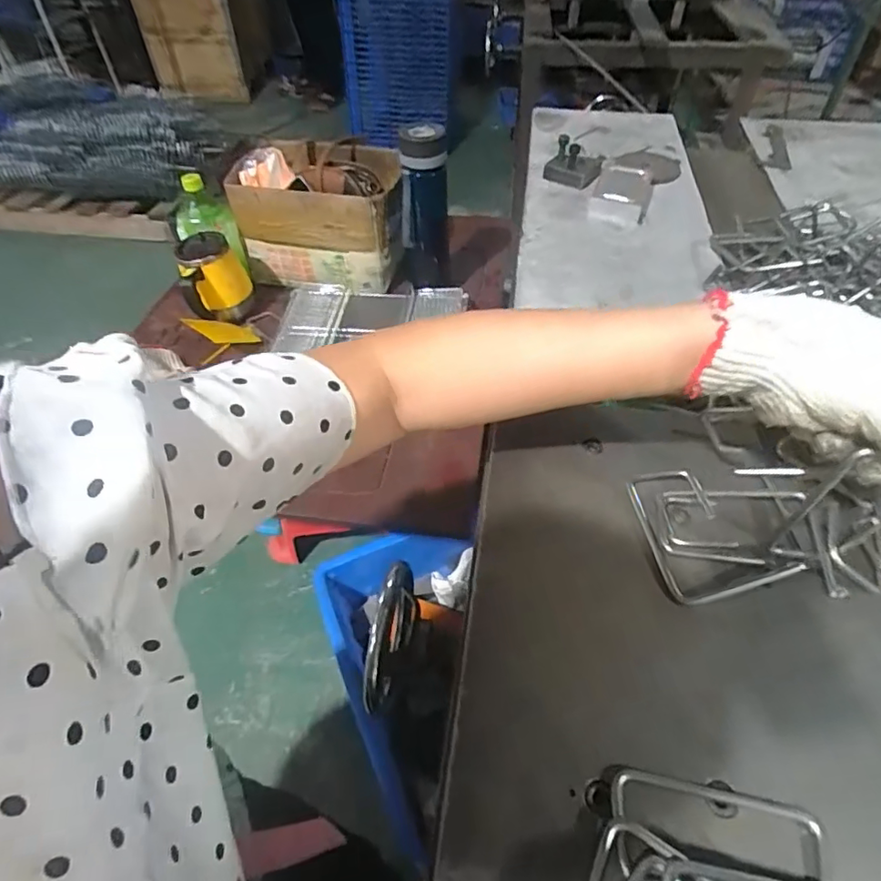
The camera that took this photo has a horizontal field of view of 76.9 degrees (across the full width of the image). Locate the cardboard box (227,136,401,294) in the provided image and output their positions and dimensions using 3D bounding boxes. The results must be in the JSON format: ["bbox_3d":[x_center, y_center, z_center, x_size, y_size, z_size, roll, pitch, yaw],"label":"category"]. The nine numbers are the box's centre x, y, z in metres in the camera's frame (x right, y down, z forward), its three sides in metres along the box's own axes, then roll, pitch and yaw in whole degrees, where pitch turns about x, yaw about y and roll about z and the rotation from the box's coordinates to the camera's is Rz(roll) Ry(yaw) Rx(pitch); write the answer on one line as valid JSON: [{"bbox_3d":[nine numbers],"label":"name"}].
[{"bbox_3d":[-0.218,-0.424,1.038,0.296,0.174,0.238,3,49,4],"label":"cardboard box"}]

